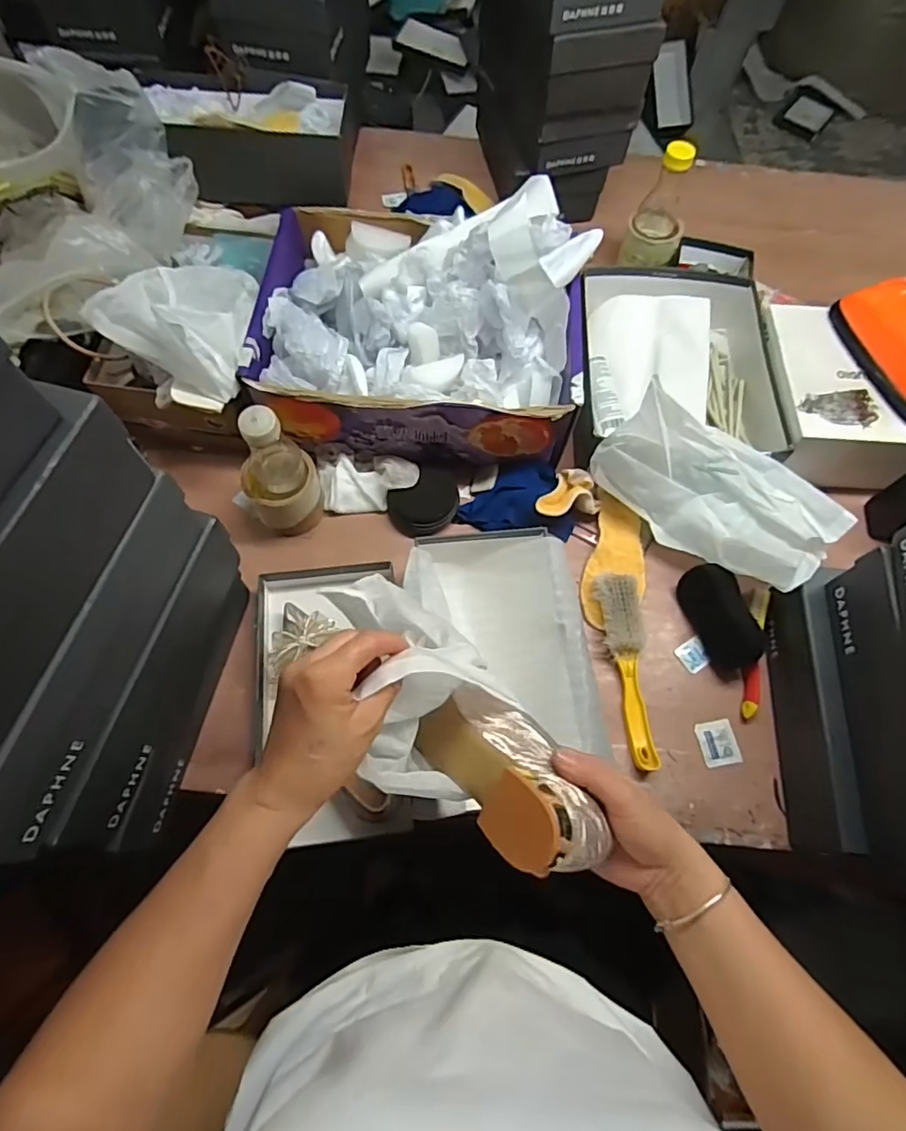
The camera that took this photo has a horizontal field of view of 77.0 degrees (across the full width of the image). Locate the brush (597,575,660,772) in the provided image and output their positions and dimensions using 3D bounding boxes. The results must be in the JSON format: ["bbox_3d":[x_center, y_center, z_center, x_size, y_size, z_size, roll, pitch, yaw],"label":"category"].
[{"bbox_3d":[0.212,0.119,0.673,0.050,0.040,0.230,-6,67,-4],"label":"brush"}]

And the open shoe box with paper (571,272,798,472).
[{"bbox_3d":[0.311,-0.282,0.823,0.262,0.093,0.338,6,67,1],"label":"open shoe box with paper"}]

